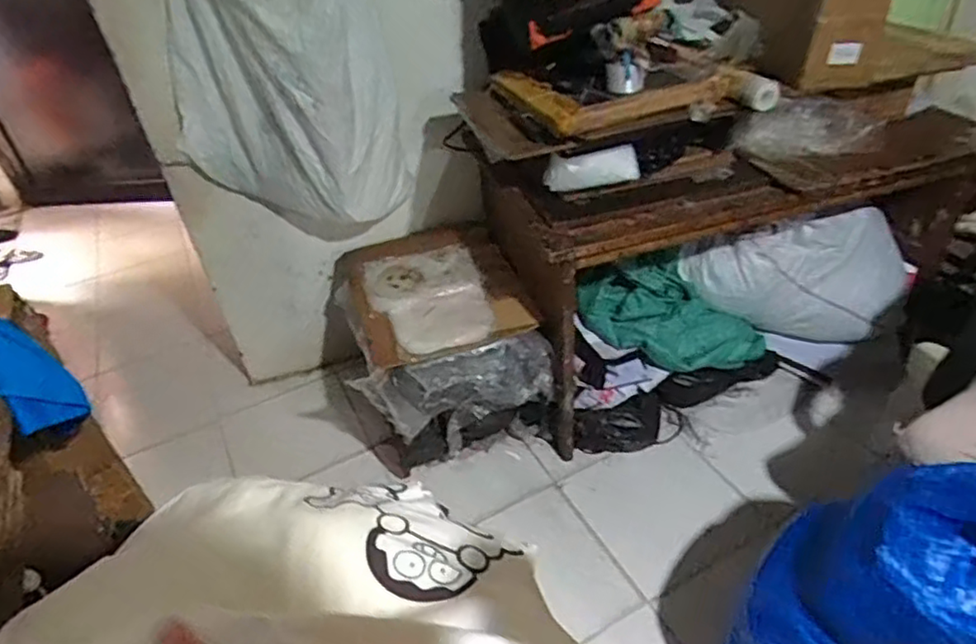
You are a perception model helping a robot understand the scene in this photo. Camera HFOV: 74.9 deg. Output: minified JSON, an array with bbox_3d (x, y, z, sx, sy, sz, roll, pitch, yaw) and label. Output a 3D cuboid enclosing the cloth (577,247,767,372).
[{"bbox_3d":[0.497,-0.017,1.719,0.497,0.263,0.165,4,39,14],"label":"cloth"}]

